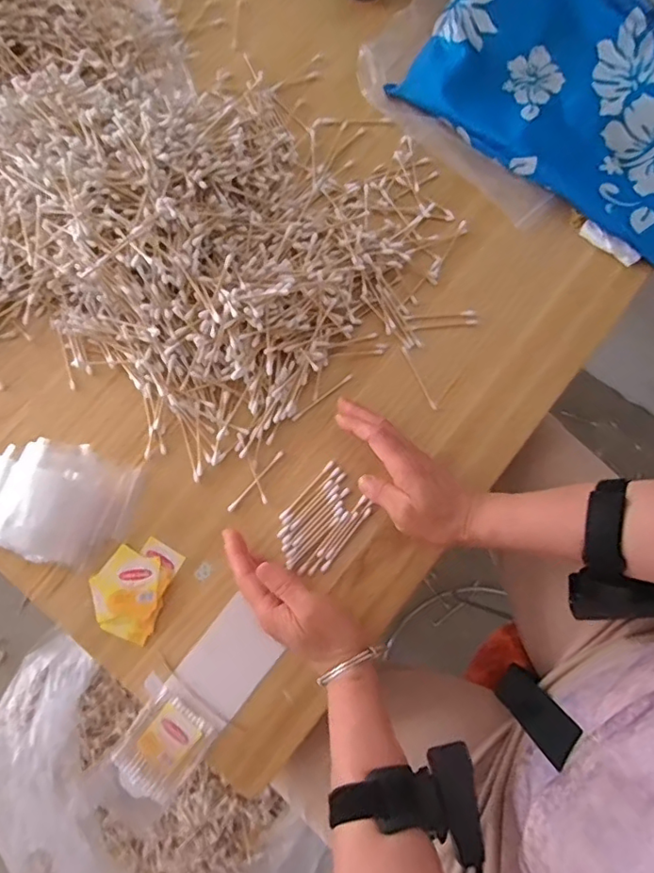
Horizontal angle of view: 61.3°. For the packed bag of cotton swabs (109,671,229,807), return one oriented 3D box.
[{"bbox_3d":[-0.136,0.247,0.450,0.072,0.007,0.085,38,82,8],"label":"packed bag of cotton swabs"}]

